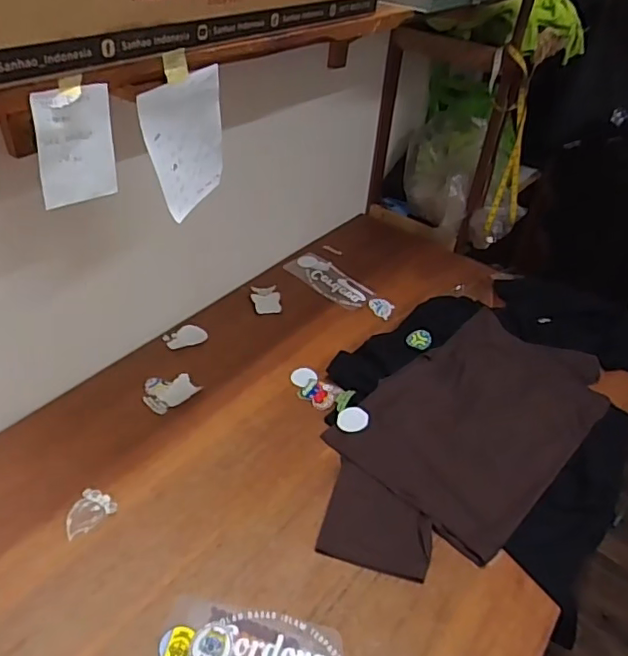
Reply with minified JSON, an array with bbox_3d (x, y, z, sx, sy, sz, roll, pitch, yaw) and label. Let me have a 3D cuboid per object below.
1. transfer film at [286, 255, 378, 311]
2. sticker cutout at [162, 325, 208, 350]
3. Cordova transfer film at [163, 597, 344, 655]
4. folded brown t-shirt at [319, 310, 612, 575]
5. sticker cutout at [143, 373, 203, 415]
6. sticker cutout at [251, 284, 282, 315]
[{"bbox_3d":[0.037,-0.121,1.453,0.243,0.008,0.124,36,47,29],"label":"transfer film"},{"bbox_3d":[-0.280,0.021,1.233,0.089,0.011,0.062,-23,50,-21],"label":"sticker cutout"},{"bbox_3d":[-0.083,0.434,0.759,0.246,0.009,0.109,11,40,5],"label":"Cordova transfer film"},{"bbox_3d":[0.290,0.187,1.066,0.341,0.043,0.714,35,48,30],"label":"folded brown t-shirt"},{"bbox_3d":[-0.288,0.120,1.105,0.089,0.006,0.102,34,48,29],"label":"sticker cutout"},{"bbox_3d":[-0.115,-0.069,1.353,0.068,0.007,0.101,-5,44,-6],"label":"sticker cutout"}]

